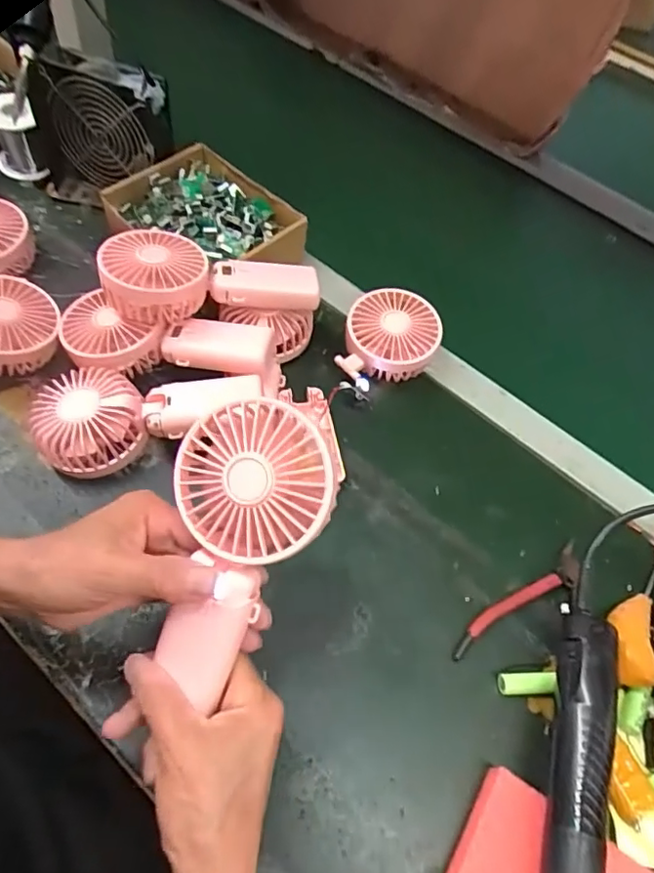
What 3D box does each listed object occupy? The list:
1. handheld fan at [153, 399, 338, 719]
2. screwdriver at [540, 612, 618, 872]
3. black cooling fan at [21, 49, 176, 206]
[{"bbox_3d":[-0.051,0.063,0.322,0.086,0.036,0.162,18,97,7],"label":"handheld fan"},{"bbox_3d":[0.156,0.227,0.362,0.039,0.043,0.235,18,57,4],"label":"screwdriver"},{"bbox_3d":[-0.243,-0.320,0.609,0.153,0.132,0.044,8,50,-1],"label":"black cooling fan"}]

